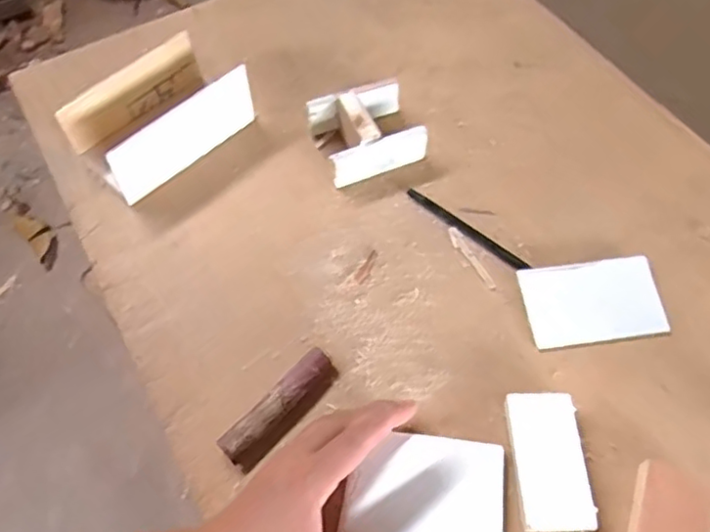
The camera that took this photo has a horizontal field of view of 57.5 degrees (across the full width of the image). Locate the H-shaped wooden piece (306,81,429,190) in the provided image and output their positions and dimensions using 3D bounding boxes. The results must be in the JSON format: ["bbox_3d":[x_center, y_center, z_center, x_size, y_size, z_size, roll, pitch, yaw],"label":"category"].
[{"bbox_3d":[0.011,-0.121,0.578,0.086,0.045,0.071,-20,60,-10],"label":"H-shaped wooden piece"}]

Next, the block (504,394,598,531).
[{"bbox_3d":[0.129,0.132,0.434,0.046,0.019,0.088,-2,59,1],"label":"block"}]

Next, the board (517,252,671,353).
[{"bbox_3d":[0.184,0.028,0.499,0.103,0.011,0.066,-10,59,-4],"label":"board"}]

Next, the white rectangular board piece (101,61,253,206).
[{"bbox_3d":[-0.148,-0.114,0.570,0.144,0.066,0.008,-40,66,-20],"label":"white rectangular board piece"}]

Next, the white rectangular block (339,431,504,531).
[{"bbox_3d":[0.046,0.148,0.426,0.100,0.005,0.070,6,59,5],"label":"white rectangular block"}]

